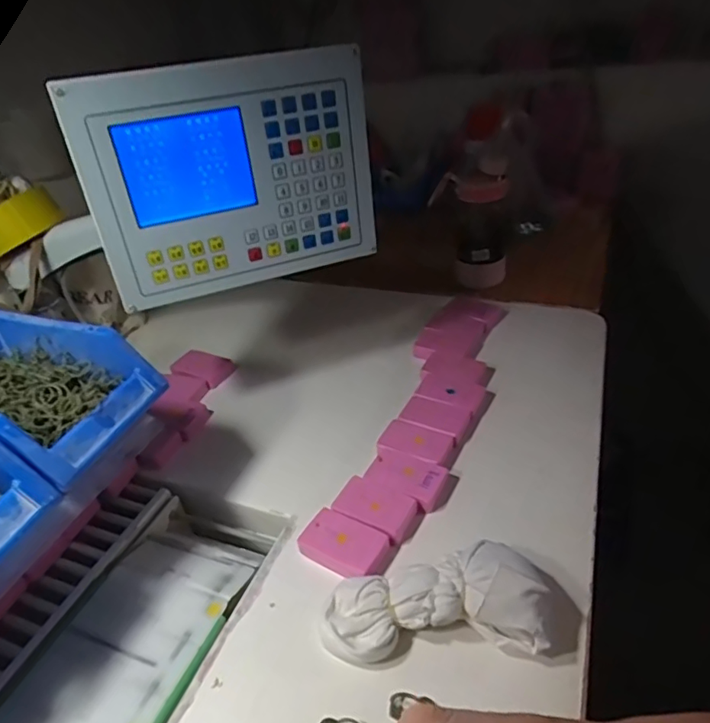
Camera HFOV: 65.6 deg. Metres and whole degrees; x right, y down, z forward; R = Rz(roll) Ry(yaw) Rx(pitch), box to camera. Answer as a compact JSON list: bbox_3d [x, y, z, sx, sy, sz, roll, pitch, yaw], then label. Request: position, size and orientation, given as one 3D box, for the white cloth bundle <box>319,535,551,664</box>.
[{"bbox_3d":[0.058,0.179,0.404,0.164,0.050,0.078,-5,35,0],"label":"white cloth bundle"}]

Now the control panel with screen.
[{"bbox_3d":[-0.101,-0.160,0.485,0.250,0.179,0.027,-17,36,-14],"label":"control panel with screen"}]

